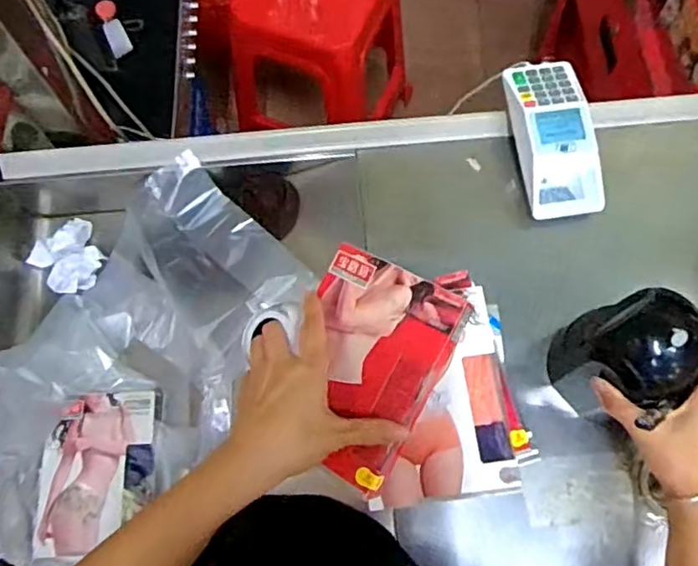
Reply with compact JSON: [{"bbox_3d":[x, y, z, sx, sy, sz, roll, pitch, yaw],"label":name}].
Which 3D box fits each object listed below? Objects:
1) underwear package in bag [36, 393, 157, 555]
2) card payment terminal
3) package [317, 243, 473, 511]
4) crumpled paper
[{"bbox_3d":[-0.273,0.202,0.659,0.112,0.026,0.163,-1,71,1],"label":"underwear package in bag"},{"bbox_3d":[0.228,-0.166,0.698,0.080,0.058,0.186,-9,71,-2],"label":"card payment terminal"},{"bbox_3d":[0.008,0.064,0.483,0.119,0.025,0.164,26,86,27],"label":"package"},{"bbox_3d":[-0.344,-0.031,0.755,0.079,0.033,0.091,-38,75,-11],"label":"crumpled paper"}]

